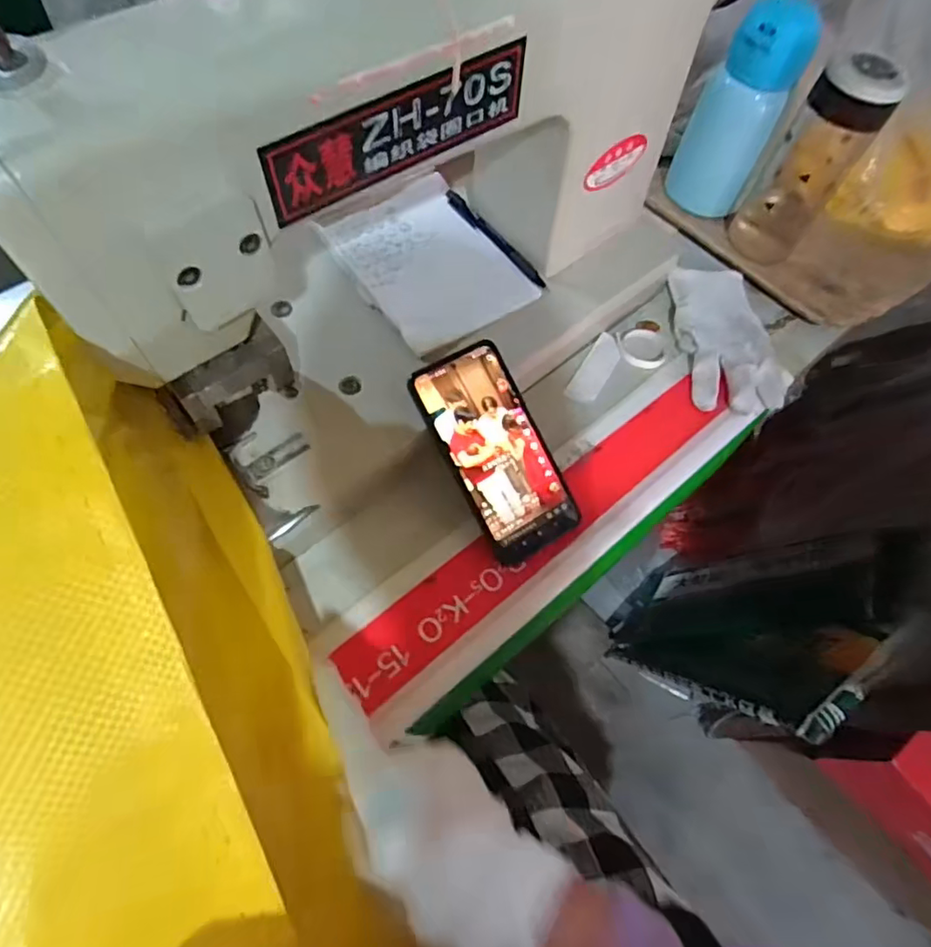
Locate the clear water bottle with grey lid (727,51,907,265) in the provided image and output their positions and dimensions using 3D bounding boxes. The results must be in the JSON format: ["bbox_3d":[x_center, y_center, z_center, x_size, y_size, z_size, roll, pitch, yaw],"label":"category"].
[{"bbox_3d":[0.310,-0.280,0.527,0.068,0.172,0.070,30,66,11],"label":"clear water bottle with grey lid"}]

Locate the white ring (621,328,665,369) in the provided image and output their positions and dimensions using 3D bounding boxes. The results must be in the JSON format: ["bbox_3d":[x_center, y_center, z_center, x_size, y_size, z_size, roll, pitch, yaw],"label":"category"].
[{"bbox_3d":[0.170,-0.120,0.551,0.041,0.006,0.042,3,64,-2],"label":"white ring"}]

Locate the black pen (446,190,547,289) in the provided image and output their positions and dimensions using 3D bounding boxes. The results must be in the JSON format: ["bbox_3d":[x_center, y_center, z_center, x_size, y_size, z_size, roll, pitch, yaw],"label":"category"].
[{"bbox_3d":[0.026,-0.215,0.529,0.014,0.008,0.135,-35,71,-18],"label":"black pen"}]

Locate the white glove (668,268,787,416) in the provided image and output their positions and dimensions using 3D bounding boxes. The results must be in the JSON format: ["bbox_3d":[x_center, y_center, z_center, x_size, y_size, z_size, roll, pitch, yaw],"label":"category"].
[{"bbox_3d":[0.248,-0.133,0.548,0.087,0.023,0.163,-1,65,-4],"label":"white glove"}]

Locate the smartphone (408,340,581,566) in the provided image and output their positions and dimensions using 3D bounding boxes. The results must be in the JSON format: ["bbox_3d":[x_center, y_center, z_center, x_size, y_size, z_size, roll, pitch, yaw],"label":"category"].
[{"bbox_3d":[0.026,-0.018,0.451,0.077,0.007,0.162,-29,95,-16],"label":"smartphone"}]

